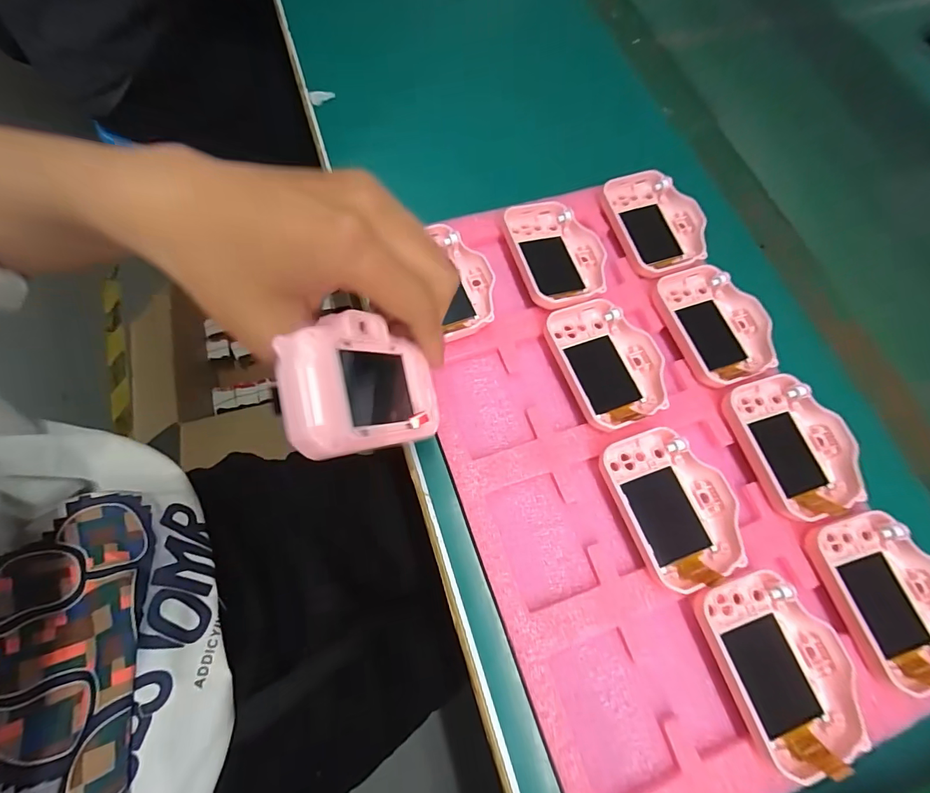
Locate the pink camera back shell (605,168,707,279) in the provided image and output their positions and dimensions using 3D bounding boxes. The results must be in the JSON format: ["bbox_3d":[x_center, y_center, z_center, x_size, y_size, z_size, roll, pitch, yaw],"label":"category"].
[{"bbox_3d":[0.142,-0.129,0.312,0.059,0.014,0.083,-14,70,-8],"label":"pink camera back shell"}]

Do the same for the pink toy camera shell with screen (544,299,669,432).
[{"bbox_3d":[0.092,-0.023,0.270,0.059,0.014,0.081,-17,71,-9],"label":"pink toy camera shell with screen"}]

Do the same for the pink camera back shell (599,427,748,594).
[{"bbox_3d":[0.118,0.060,0.240,0.058,0.015,0.082,-19,71,-10],"label":"pink camera back shell"}]

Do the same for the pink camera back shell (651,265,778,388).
[{"bbox_3d":[0.170,-0.050,0.284,0.058,0.012,0.084,-18,71,-9],"label":"pink camera back shell"}]

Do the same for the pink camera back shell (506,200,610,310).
[{"bbox_3d":[0.065,-0.099,0.296,0.060,0.017,0.085,-11,70,-7],"label":"pink camera back shell"}]

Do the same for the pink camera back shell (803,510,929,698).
[{"bbox_3d":[0.231,0.107,0.227,0.060,0.011,0.081,-11,70,-7],"label":"pink camera back shell"}]

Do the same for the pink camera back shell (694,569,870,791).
[{"bbox_3d":[0.159,0.135,0.212,0.059,0.015,0.080,-14,70,-8],"label":"pink camera back shell"}]

